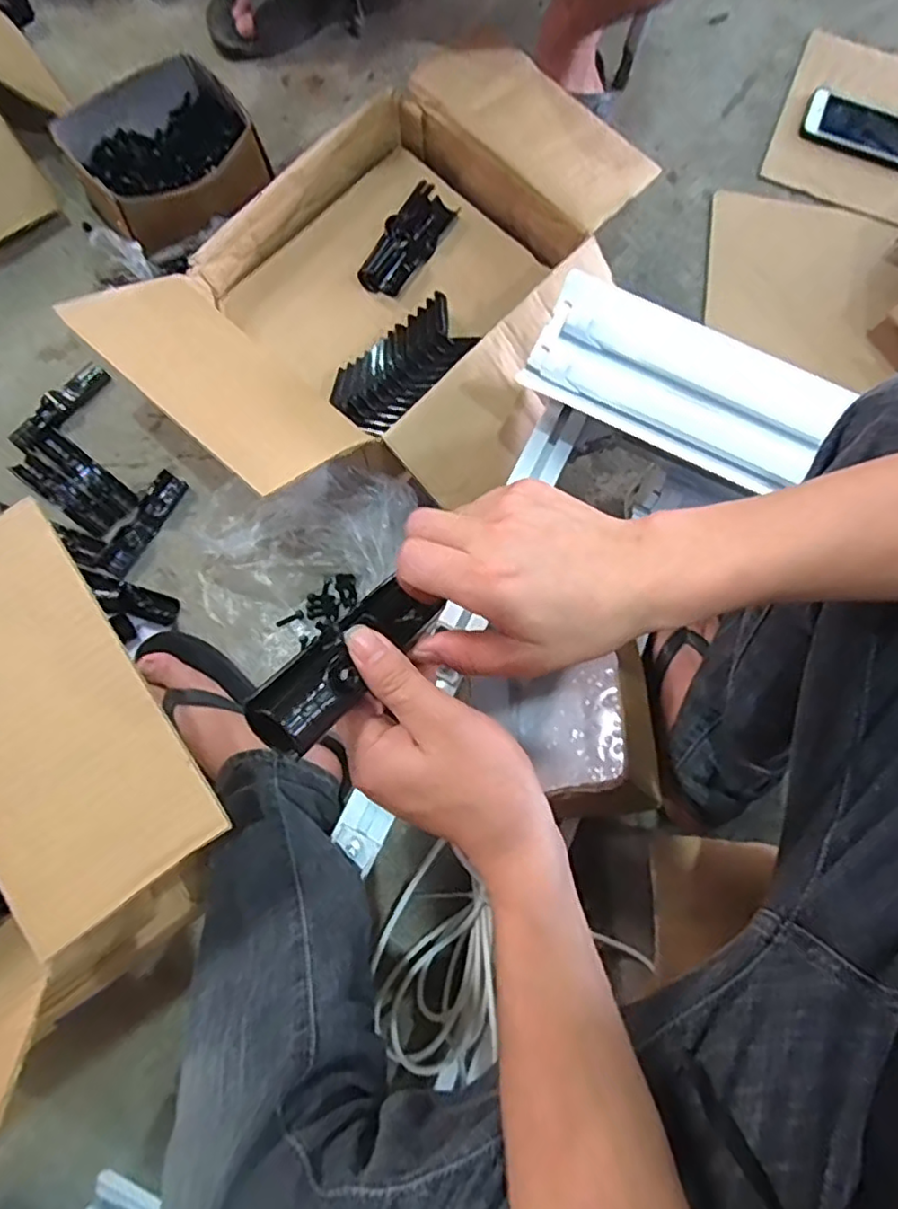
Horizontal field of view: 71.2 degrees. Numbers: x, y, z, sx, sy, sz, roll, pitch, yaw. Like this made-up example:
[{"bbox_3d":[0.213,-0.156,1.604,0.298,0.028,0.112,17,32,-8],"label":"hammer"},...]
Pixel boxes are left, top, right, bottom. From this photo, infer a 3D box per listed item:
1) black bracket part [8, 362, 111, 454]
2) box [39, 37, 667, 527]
[{"bbox_3d":[-0.451,-0.230,0.726,0.034,0.016,0.129,39,79,7],"label":"black bracket part"},{"bbox_3d":[-0.039,-0.338,0.637,0.370,0.156,0.561,34,80,5],"label":"box"}]

